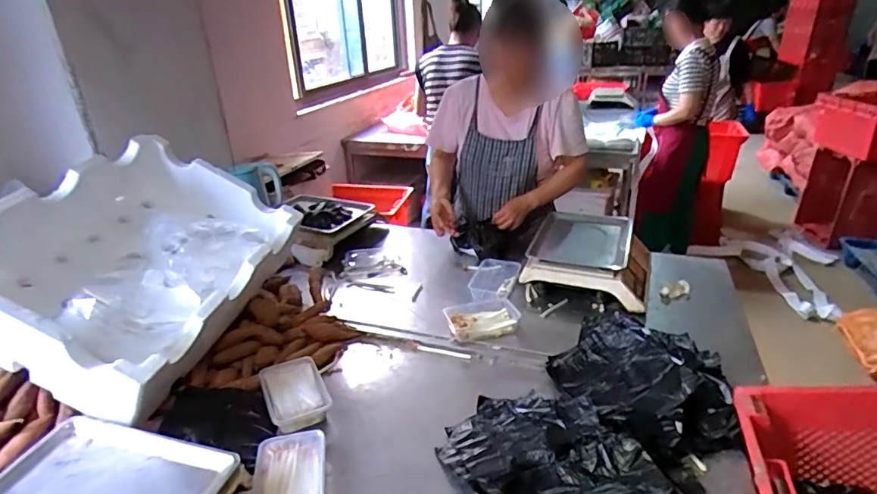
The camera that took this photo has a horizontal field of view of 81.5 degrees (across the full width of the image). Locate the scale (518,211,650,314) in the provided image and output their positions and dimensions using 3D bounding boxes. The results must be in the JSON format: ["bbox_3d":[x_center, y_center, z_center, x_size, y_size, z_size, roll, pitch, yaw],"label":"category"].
[{"bbox_3d":[0.414,0.017,1.380,0.305,0.128,0.343,9,27,23],"label":"scale"}]

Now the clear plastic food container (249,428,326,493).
[{"bbox_3d":[-0.244,0.375,0.832,0.118,0.047,0.165,-7,27,-9],"label":"clear plastic food container"}]

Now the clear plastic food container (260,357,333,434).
[{"bbox_3d":[-0.281,0.290,1.004,0.114,0.045,0.166,-16,30,-24],"label":"clear plastic food container"}]

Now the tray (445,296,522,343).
[{"bbox_3d":[0.105,0.173,1.212,0.174,0.042,0.134,-11,28,-15],"label":"tray"}]

